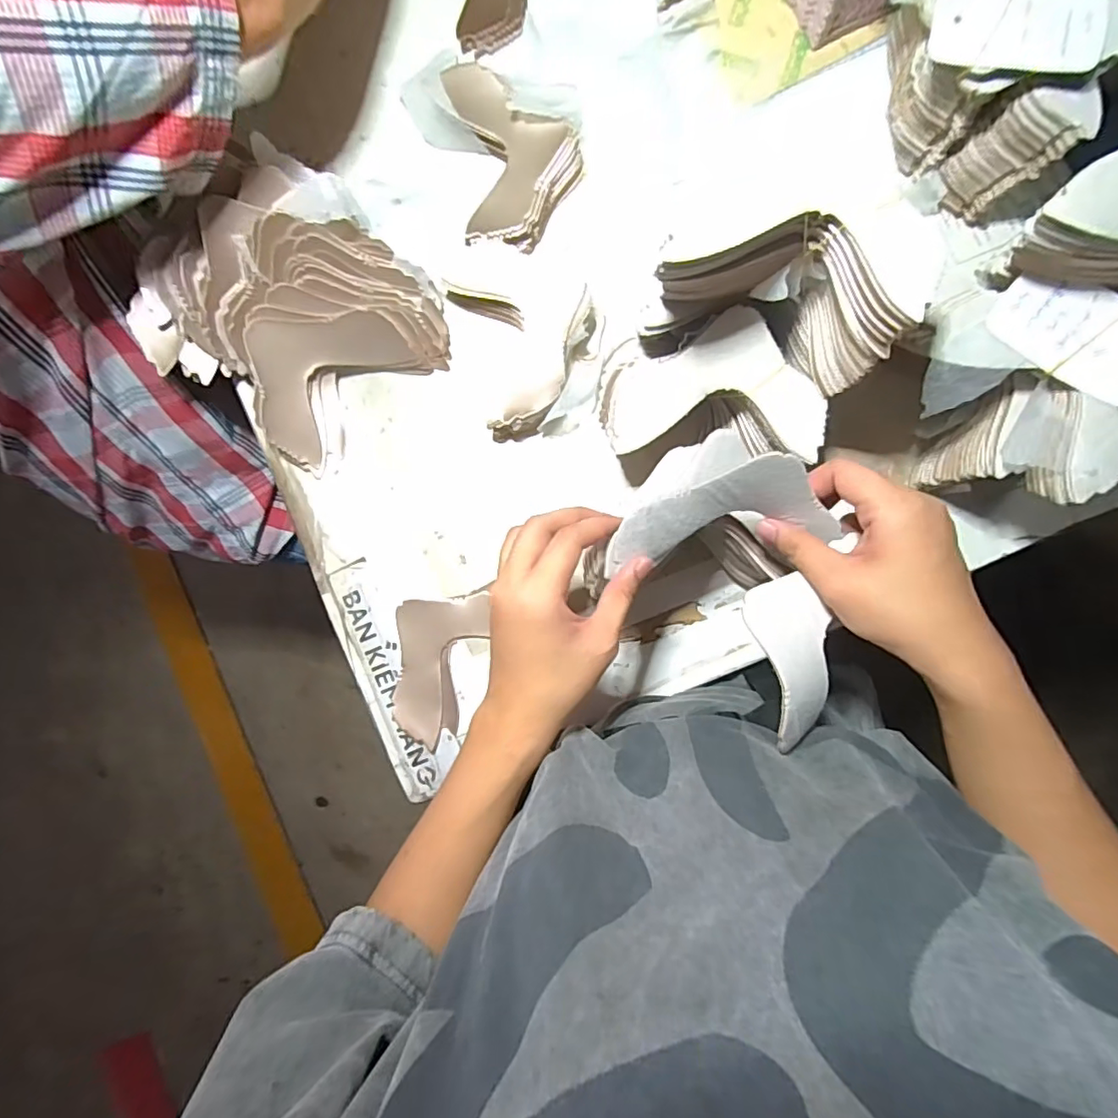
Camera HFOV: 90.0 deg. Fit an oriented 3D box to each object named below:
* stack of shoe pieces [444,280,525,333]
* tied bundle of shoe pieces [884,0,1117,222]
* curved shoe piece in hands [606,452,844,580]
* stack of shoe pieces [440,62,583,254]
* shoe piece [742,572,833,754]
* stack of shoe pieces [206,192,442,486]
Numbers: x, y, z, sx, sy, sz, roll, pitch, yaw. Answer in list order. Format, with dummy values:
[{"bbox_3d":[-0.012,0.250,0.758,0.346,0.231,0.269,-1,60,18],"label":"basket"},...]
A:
[{"bbox_3d":[-0.065,-0.223,0.488,0.077,0.034,0.012,24,86,5],"label":"stack of shoe pieces"},{"bbox_3d":[0.320,-0.372,0.410,0.169,0.112,0.156,37,87,6],"label":"tied bundle of shoe pieces"},{"bbox_3d":[0.093,-0.024,0.342,0.138,0.070,0.016,-15,48,17],"label":"curved shoe piece in hands"},{"bbox_3d":[-0.036,-0.344,0.481,0.110,0.042,0.150,-7,84,2],"label":"stack of shoe pieces"},{"bbox_3d":[0.144,0.061,0.340,0.048,0.025,0.098,-18,83,1],"label":"shoe piece"},{"bbox_3d":[-0.207,-0.206,0.476,0.183,0.085,0.163,-36,83,-1],"label":"stack of shoe pieces"}]

